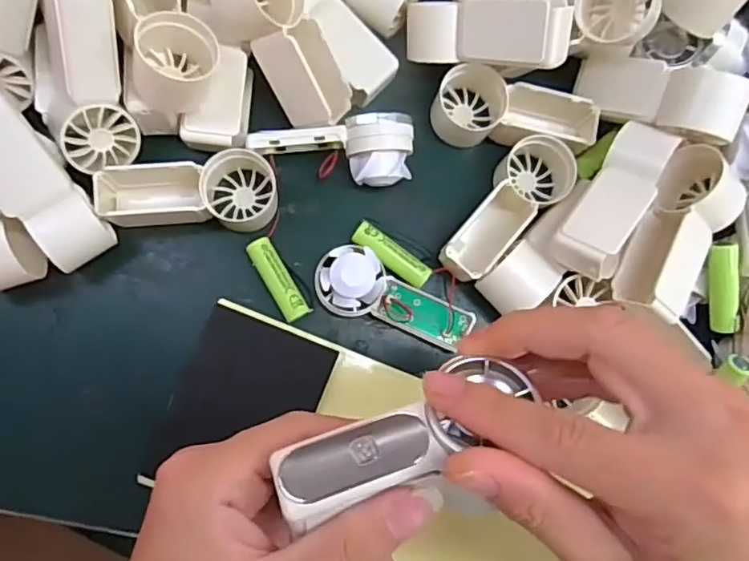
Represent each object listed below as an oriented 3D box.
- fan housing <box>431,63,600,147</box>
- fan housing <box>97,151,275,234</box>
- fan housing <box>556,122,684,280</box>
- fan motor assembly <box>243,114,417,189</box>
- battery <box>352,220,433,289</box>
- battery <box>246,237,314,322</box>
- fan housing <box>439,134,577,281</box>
[{"bbox_3d":[0.084,-0.102,0.352,0.093,0.030,0.042,8,82,-4],"label":"fan housing"},{"bbox_3d":[-0.104,-0.051,0.331,0.093,0.029,0.038,-1,82,-6],"label":"fan housing"},{"bbox_3d":[0.130,-0.041,0.318,0.032,0.029,0.082,28,74,29],"label":"fan housing"},{"bbox_3d":[-0.024,-0.072,0.342,0.091,0.033,0.037,-2,82,-6],"label":"fan motor assembly"},{"bbox_3d":[0.009,-0.013,0.346,0.049,0.016,0.017,36,80,0],"label":"battery"},{"bbox_3d":[-0.055,0.000,0.338,0.015,0.014,0.050,-32,86,-9],"label":"battery"},{"bbox_3d":[0.077,-0.043,0.346,0.037,0.033,0.096,41,80,1],"label":"fan housing"}]

